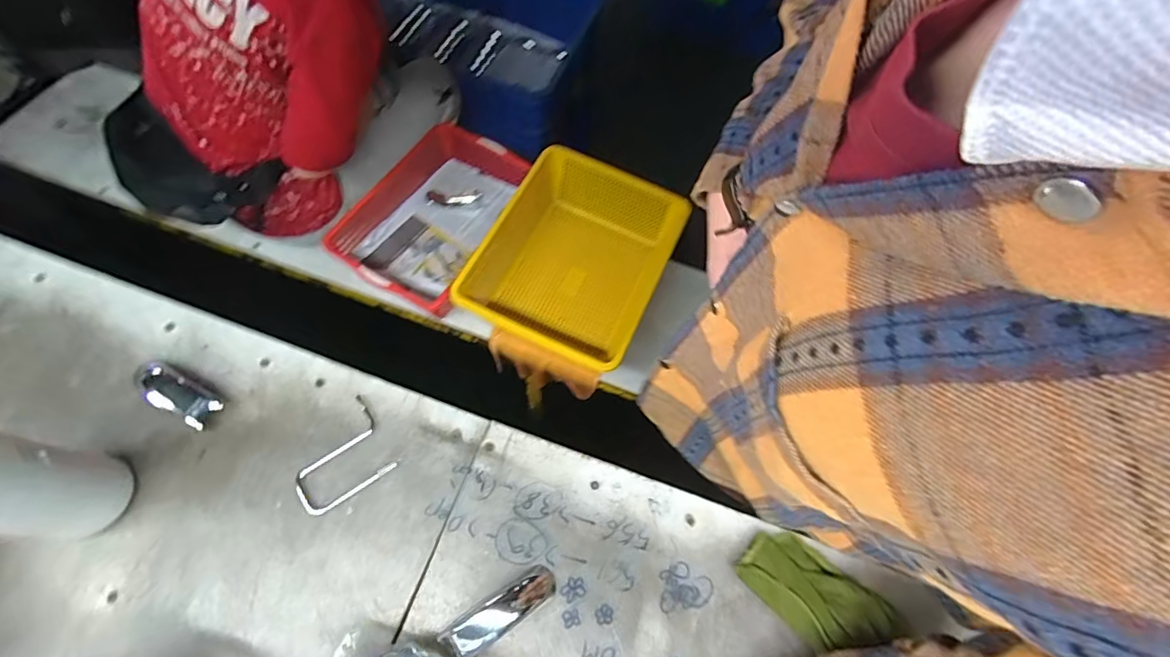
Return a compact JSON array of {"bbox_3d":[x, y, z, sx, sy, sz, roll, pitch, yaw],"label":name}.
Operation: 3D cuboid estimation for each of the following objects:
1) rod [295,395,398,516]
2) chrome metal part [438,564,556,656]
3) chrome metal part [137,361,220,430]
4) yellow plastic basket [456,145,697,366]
[{"bbox_3d":[-0.246,0.127,0.498,0.091,0.005,0.084,-32,71,-16],"label":"rod"},{"bbox_3d":[-0.074,0.254,0.451,0.101,0.029,0.032,-30,71,-15],"label":"chrome metal part"},{"bbox_3d":[-0.410,0.068,0.505,0.090,0.020,0.037,28,67,9],"label":"chrome metal part"},{"bbox_3d":[-0.016,-0.119,0.938,0.330,0.138,0.385,25,66,6],"label":"yellow plastic basket"}]

